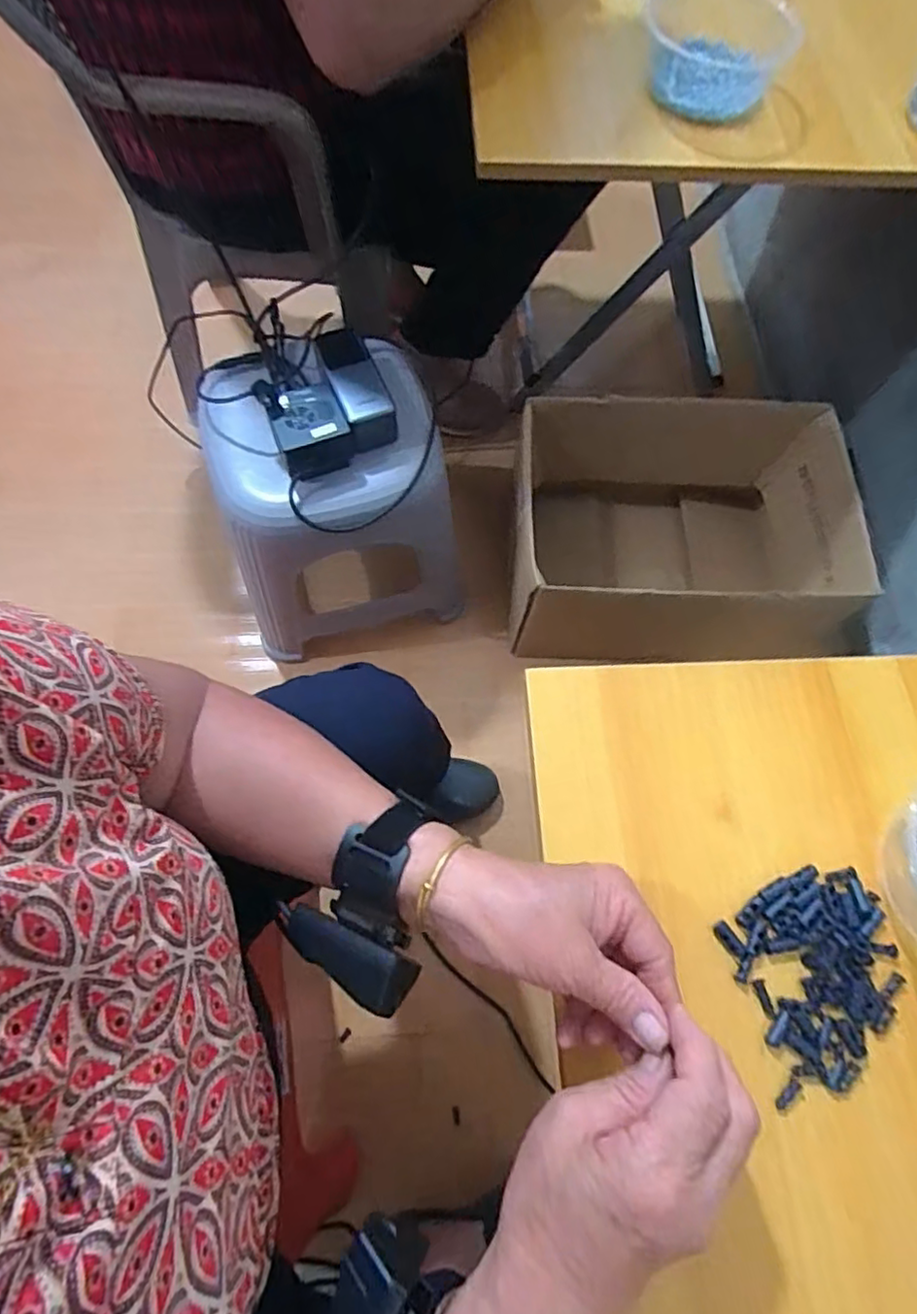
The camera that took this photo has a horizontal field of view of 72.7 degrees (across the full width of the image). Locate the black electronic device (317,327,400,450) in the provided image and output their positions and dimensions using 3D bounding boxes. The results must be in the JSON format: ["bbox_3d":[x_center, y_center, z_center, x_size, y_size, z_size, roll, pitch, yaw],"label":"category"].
[{"bbox_3d":[-0.113,-0.296,0.676,0.052,0.050,0.143,-22,73,-10],"label":"black electronic device"}]

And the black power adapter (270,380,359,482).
[{"bbox_3d":[-0.155,-0.236,0.653,0.080,0.043,0.083,-22,73,-10],"label":"black power adapter"}]

